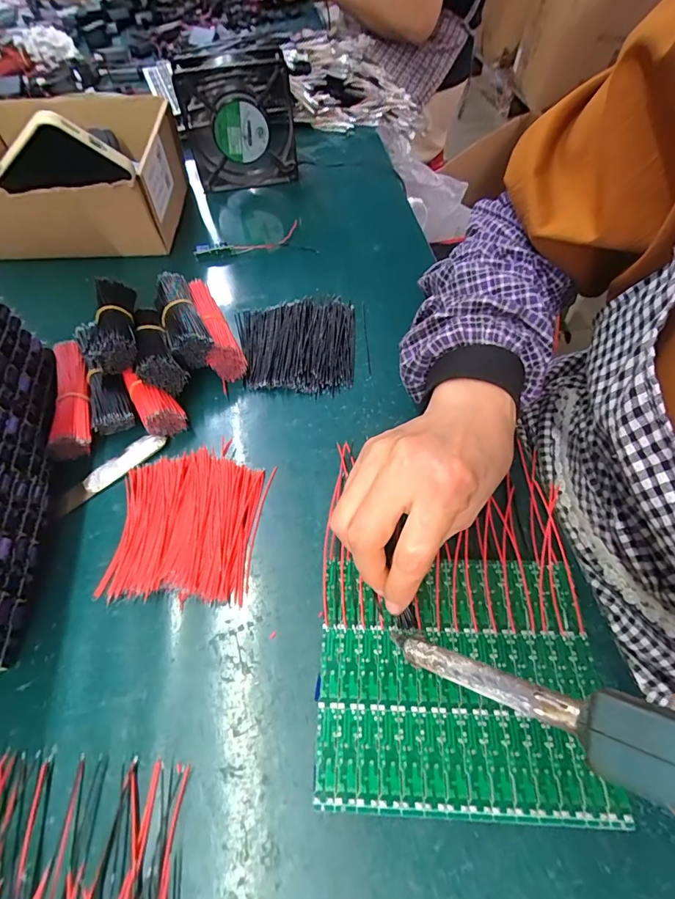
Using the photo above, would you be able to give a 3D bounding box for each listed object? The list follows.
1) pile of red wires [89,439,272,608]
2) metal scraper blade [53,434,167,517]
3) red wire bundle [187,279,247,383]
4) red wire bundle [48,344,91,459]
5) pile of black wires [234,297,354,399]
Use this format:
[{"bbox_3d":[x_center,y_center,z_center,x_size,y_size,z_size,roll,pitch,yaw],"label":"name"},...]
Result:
[{"bbox_3d":[-0.107,0.047,0.306,0.102,0.008,0.112,6,58,4],"label":"pile of red wires"},{"bbox_3d":[-0.174,0.017,0.331,0.090,0.008,0.019,-39,65,-21],"label":"metal scraper blade"},{"bbox_3d":[-0.115,-0.110,0.391,0.029,0.032,0.103,-24,61,-14],"label":"red wire bundle"},{"bbox_3d":[-0.216,-0.044,0.355,0.032,0.028,0.099,-10,58,-6],"label":"red wire bundle"},{"bbox_3d":[-0.038,-0.096,0.395,0.107,0.009,0.110,-4,58,-2],"label":"pile of black wires"}]

